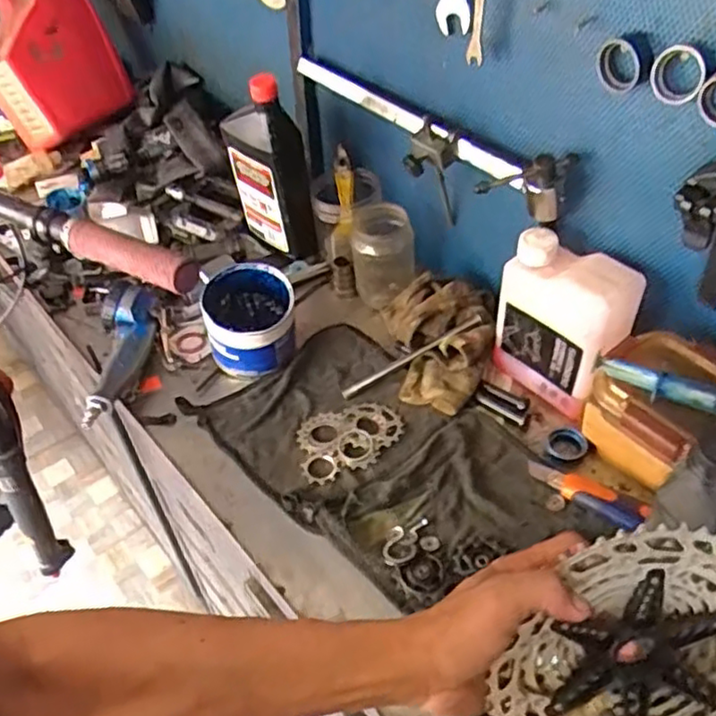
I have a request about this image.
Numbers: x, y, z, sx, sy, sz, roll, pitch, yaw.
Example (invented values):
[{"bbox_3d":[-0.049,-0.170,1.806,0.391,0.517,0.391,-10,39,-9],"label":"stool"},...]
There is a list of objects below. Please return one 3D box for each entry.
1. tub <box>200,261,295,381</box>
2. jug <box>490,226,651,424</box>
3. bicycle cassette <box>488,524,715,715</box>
[{"bbox_3d":[-0.122,-0.037,0.773,0.093,0.103,0.089,-2,46,2],"label":"tub"},{"bbox_3d":[0.206,-0.022,0.684,0.070,0.179,0.129,-26,50,-20],"label":"jug"},{"bbox_3d":[0.180,0.187,0.432,0.189,0.184,0.043,-7,21,2],"label":"bicycle cassette"}]

